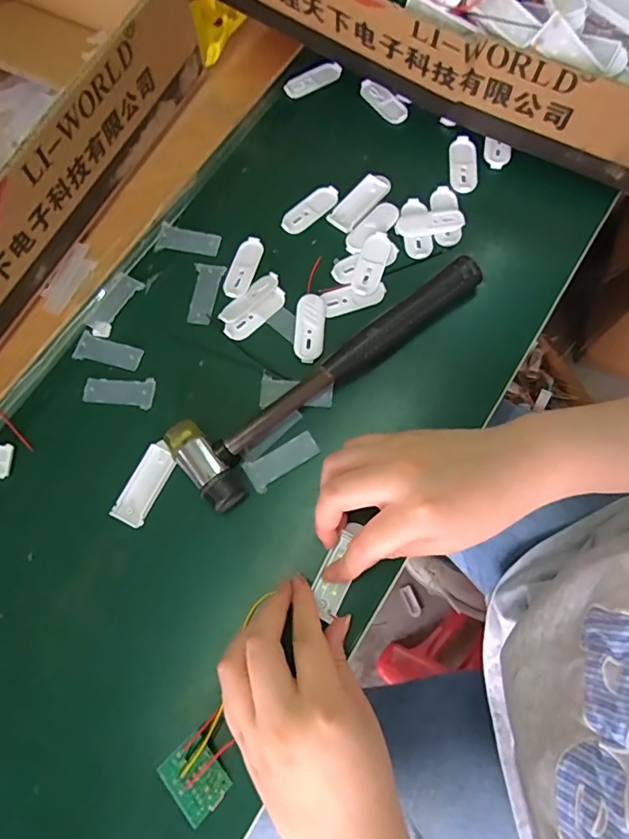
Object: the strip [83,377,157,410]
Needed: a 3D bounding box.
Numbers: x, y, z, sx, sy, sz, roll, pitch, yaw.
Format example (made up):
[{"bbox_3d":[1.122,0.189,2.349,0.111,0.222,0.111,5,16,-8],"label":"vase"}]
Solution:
[{"bbox_3d":[-0.133,-0.019,0.344,0.048,0.004,0.020,4,72,2],"label":"strip"}]

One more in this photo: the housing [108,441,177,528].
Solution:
[{"bbox_3d":[-0.107,0.041,0.322,0.021,0.005,0.053,23,74,8],"label":"housing"}]

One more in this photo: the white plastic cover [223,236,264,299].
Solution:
[{"bbox_3d":[-0.052,-0.111,0.366,0.020,0.004,0.050,18,73,6],"label":"white plastic cover"}]

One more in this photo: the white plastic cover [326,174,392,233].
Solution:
[{"bbox_3d":[0.035,-0.164,0.377,0.021,0.006,0.055,42,77,13],"label":"white plastic cover"}]

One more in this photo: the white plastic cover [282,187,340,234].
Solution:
[{"bbox_3d":[-0.003,-0.158,0.379,0.049,0.004,0.020,-36,75,-10],"label":"white plastic cover"}]

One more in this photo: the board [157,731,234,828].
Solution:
[{"bbox_3d":[-0.062,0.188,0.264,0.026,0.004,0.035,-32,86,-44],"label":"board"}]

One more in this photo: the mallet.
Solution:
[{"bbox_3d":[0.008,-0.039,0.332,0.231,0.023,0.060,-42,76,-12],"label":"mallet"}]

